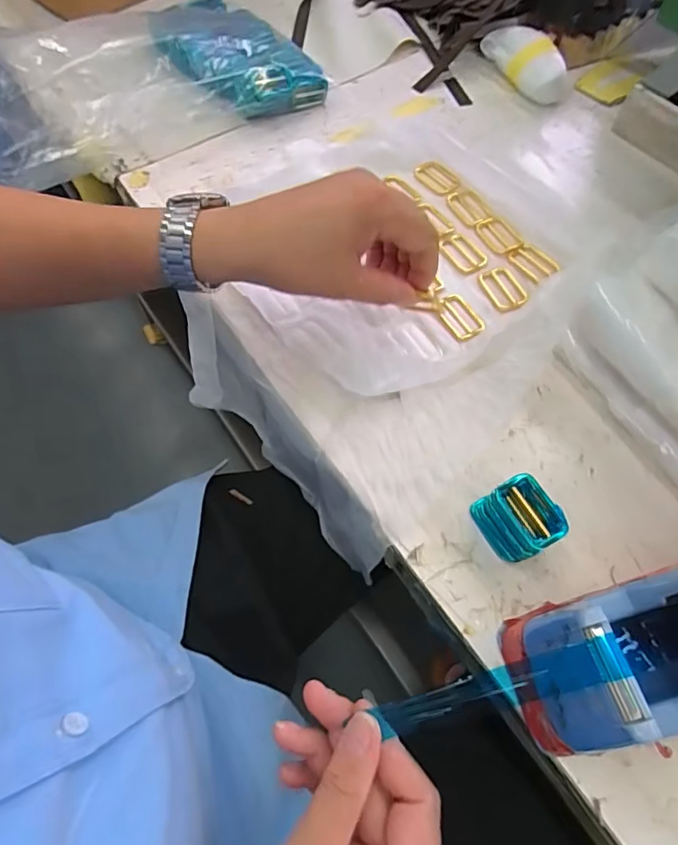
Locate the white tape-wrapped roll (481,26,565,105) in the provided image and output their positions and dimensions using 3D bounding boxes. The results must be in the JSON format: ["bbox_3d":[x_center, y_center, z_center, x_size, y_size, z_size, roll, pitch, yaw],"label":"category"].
[{"bbox_3d":[0.214,-0.415,0.596,0.052,0.041,0.118,-31,66,-15],"label":"white tape-wrapped roll"}]

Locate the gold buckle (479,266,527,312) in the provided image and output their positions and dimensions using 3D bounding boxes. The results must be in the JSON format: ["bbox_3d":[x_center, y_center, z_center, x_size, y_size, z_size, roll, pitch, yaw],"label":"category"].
[{"bbox_3d":[0.141,-0.114,0.446,0.029,0.005,0.039,-24,79,2],"label":"gold buckle"}]

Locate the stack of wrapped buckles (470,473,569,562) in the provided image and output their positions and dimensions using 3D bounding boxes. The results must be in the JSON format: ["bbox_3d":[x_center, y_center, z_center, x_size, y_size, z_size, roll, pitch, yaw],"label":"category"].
[{"bbox_3d":[0.115,0.062,0.336,0.035,0.042,0.047,-30,65,-14],"label":"stack of wrapped buckles"}]

